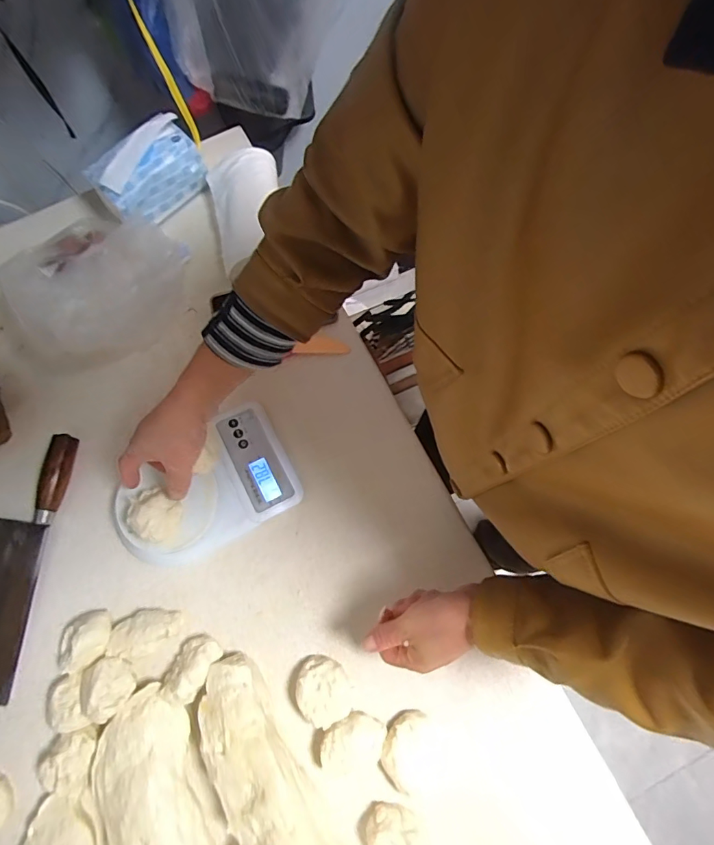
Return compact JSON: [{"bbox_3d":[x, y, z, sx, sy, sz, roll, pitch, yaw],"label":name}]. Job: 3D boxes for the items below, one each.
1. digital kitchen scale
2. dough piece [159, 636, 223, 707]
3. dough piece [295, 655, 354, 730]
[{"bbox_3d":[-0.184,0.078,0.538,0.212,0.031,0.147,-28,74,-7],"label":"digital kitchen scale"},{"bbox_3d":[-0.175,0.258,0.480,0.045,0.032,0.069,28,75,10],"label":"dough piece"},{"bbox_3d":[-0.034,0.278,0.475,0.052,0.025,0.062,-19,73,-4],"label":"dough piece"}]

